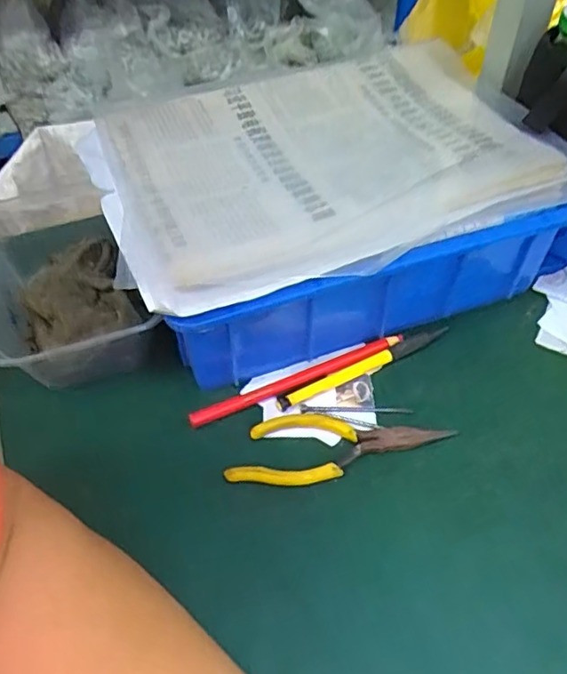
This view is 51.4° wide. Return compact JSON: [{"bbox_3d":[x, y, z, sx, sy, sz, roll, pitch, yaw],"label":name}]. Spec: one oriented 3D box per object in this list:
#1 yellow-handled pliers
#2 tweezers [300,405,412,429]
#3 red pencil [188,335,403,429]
[{"bbox_3d":[0.034,0.066,0.376,0.142,0.010,0.046,-10,50,-8],"label":"yellow-handled pliers"},{"bbox_3d":[0.048,0.053,0.391,0.072,0.009,0.017,4,49,3],"label":"tweezers"},{"bbox_3d":[0.012,0.027,0.405,0.158,0.011,0.010,-20,52,-16],"label":"red pencil"}]

